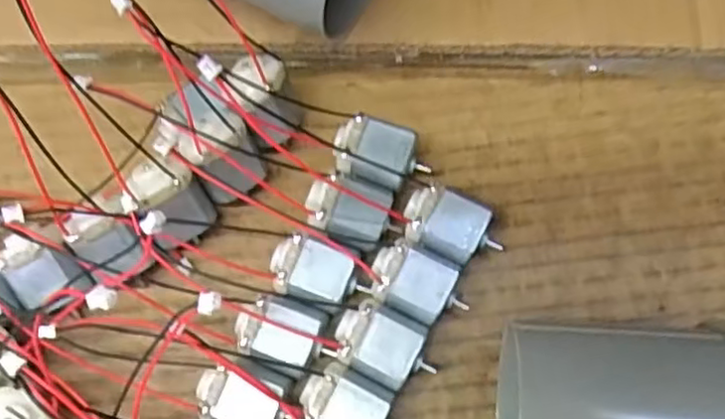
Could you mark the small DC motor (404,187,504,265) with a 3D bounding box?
[{"bbox_3d":[0.026,0.006,0.193,0.027,0.015,0.018,26,78,7],"label":"small DC motor"}]

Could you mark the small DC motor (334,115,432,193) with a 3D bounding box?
[{"bbox_3d":[0.006,-0.015,0.198,0.026,0.016,0.018,23,78,6],"label":"small DC motor"}]

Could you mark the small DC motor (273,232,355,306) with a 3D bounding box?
[{"bbox_3d":[-0.013,0.019,0.190,0.025,0.017,0.016,14,77,4],"label":"small DC motor"}]

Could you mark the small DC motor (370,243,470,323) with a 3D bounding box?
[{"bbox_3d":[0.016,0.022,0.188,0.026,0.015,0.018,25,78,7],"label":"small DC motor"}]

